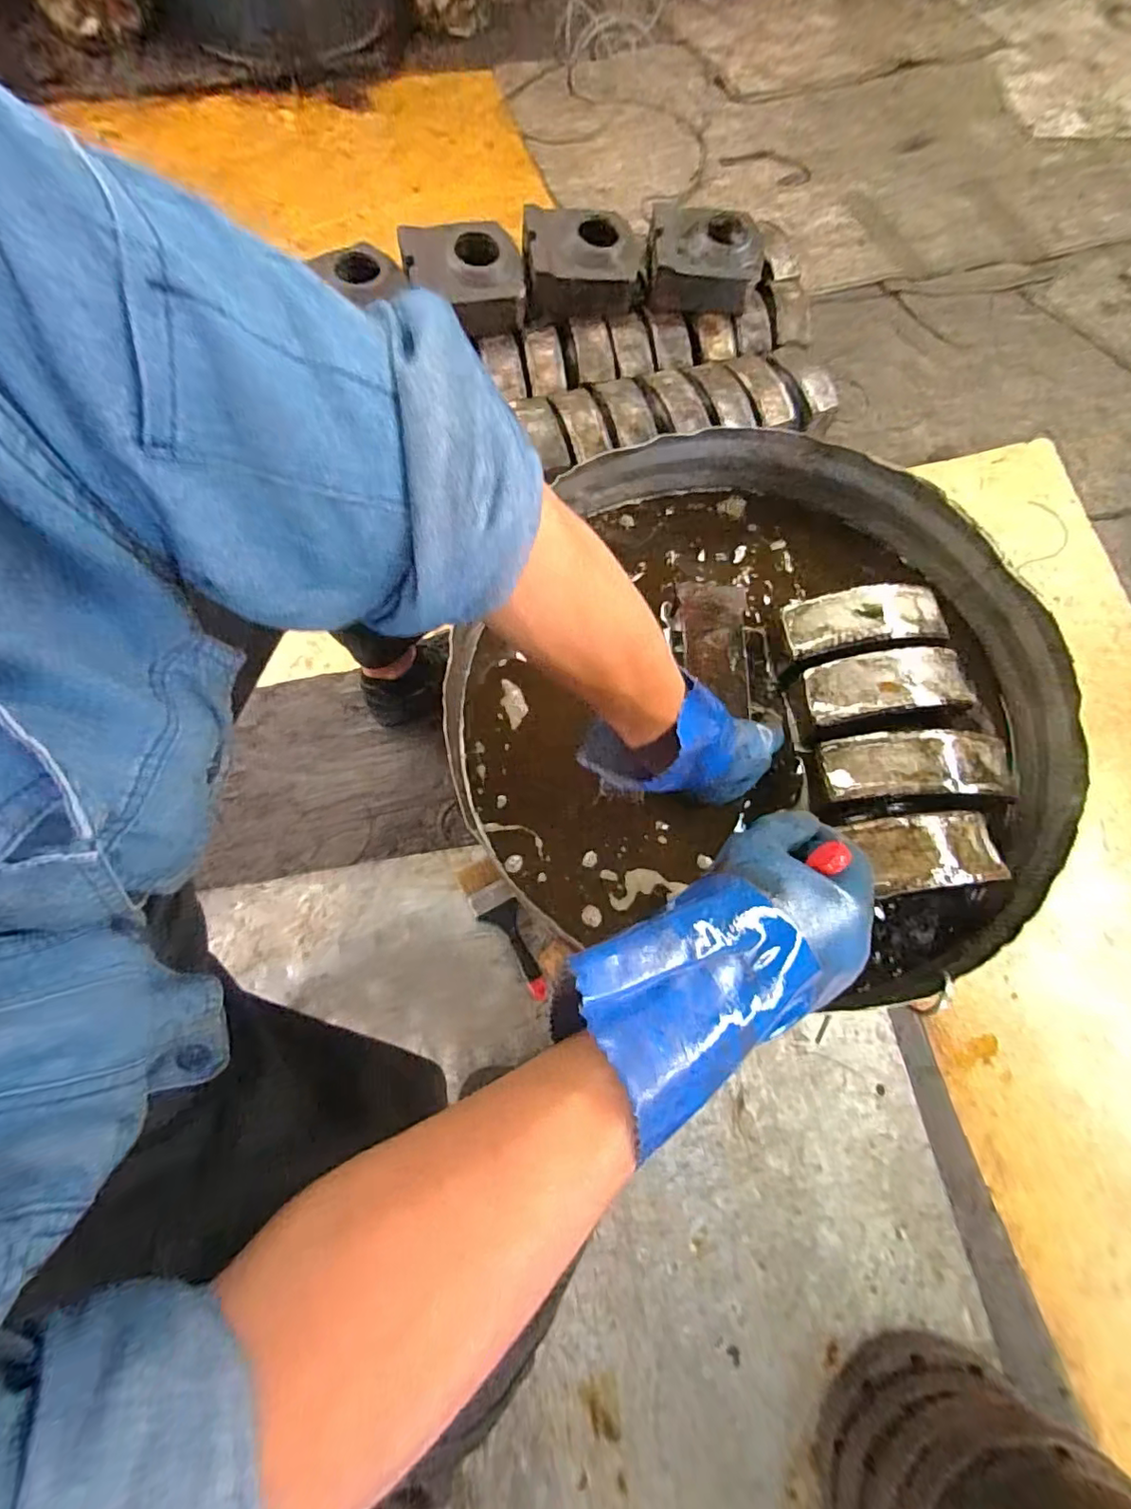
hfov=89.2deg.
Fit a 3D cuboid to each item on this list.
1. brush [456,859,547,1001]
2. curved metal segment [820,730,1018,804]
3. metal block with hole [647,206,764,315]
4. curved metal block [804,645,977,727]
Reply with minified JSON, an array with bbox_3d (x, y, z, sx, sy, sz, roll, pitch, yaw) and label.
[{"bbox_3d":[-0.080,0.241,0.800,0.056,0.017,0.203,-32,76,-12],"label":"brush"},{"bbox_3d":[0.325,0.011,0.517,0.170,0.032,0.063,2,72,-2],"label":"curved metal segment"},{"bbox_3d":[0.236,-0.850,0.994,0.189,0.090,0.147,8,72,0],"label":"metal block with hole"},{"bbox_3d":[0.309,-0.067,0.542,0.153,0.023,0.062,-8,72,-5],"label":"curved metal block"}]

